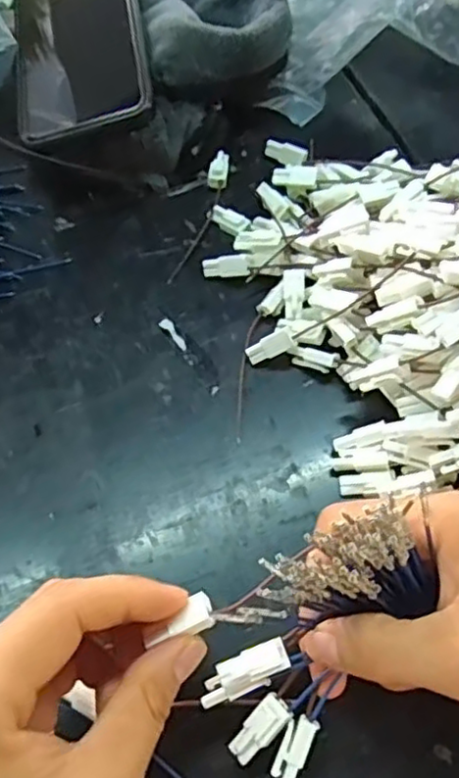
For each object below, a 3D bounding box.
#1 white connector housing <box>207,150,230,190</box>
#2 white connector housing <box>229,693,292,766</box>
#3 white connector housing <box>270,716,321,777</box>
[{"bbox_3d":[-0.006,-0.128,0.392,0.011,0.009,0.025,6,64,6],"label":"white connector housing"},{"bbox_3d":[0.011,0.121,0.239,0.011,0.004,0.025,41,85,20],"label":"white connector housing"},{"bbox_3d":[0.023,0.128,0.235,0.009,0.004,0.025,23,79,14],"label":"white connector housing"}]

